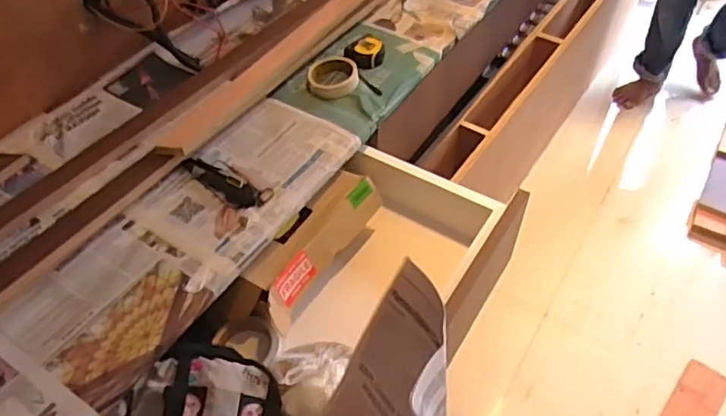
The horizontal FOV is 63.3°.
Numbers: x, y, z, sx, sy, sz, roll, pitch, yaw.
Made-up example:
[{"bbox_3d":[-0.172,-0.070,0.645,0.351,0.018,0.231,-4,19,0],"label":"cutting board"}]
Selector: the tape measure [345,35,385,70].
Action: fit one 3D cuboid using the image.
[{"bbox_3d":[0.005,-0.294,1.109,0.061,0.034,0.064,0,48,0],"label":"tape measure"}]

